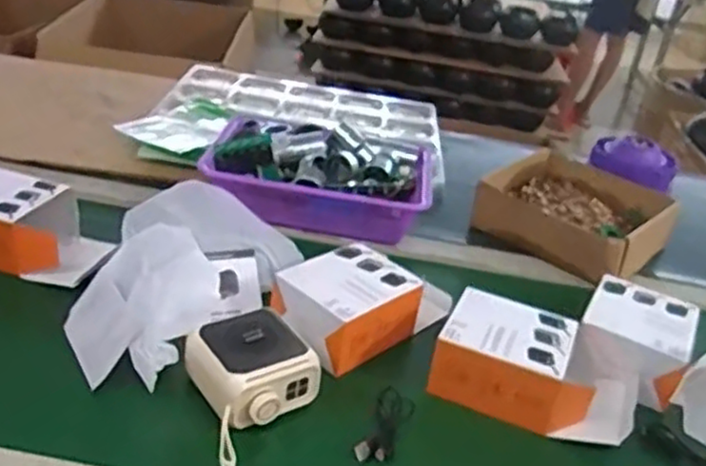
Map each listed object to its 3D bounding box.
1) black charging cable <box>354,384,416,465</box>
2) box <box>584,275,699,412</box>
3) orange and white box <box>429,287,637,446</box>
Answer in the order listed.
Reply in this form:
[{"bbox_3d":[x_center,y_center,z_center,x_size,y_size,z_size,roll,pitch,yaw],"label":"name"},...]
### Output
[{"bbox_3d":[0.027,0.161,0.604,0.030,0.011,0.081,17,30,15],"label":"black charging cable"},{"bbox_3d":[0.279,0.104,0.720,0.095,0.054,0.119,20,31,20],"label":"box"},{"bbox_3d":[0.167,0.121,0.665,0.179,0.063,0.100,15,30,13],"label":"orange and white box"}]

